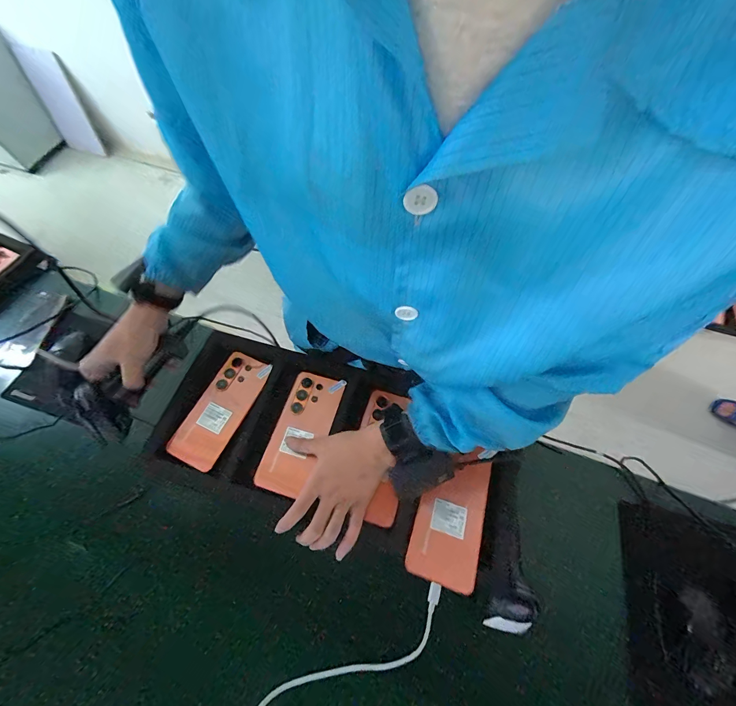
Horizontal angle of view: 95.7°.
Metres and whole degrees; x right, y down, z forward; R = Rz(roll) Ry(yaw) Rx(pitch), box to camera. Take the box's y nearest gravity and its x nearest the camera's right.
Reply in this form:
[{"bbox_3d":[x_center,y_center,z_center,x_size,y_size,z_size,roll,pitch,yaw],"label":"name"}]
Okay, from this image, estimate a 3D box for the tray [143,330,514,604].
[{"bbox_3d":[-0.052,0.111,0.460,0.466,0.048,0.237,18,67,10],"label":"tray"}]

